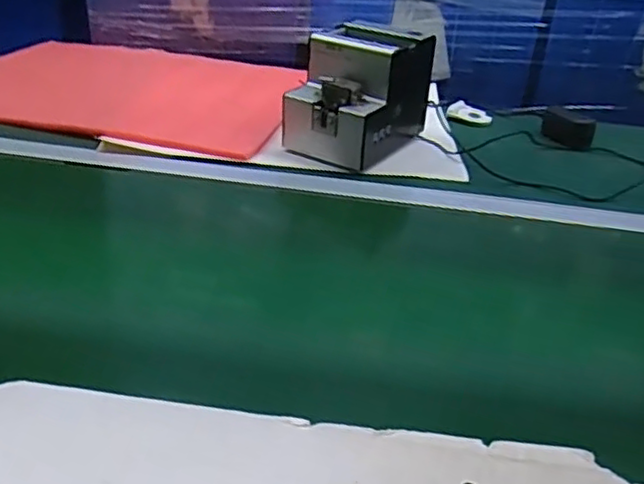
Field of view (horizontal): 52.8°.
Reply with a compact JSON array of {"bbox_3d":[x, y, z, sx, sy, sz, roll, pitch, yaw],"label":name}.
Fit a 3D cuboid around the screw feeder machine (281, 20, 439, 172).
[{"bbox_3d":[0.051,-0.202,0.876,0.131,0.140,0.182,21,34,24],"label":"screw feeder machine"}]

